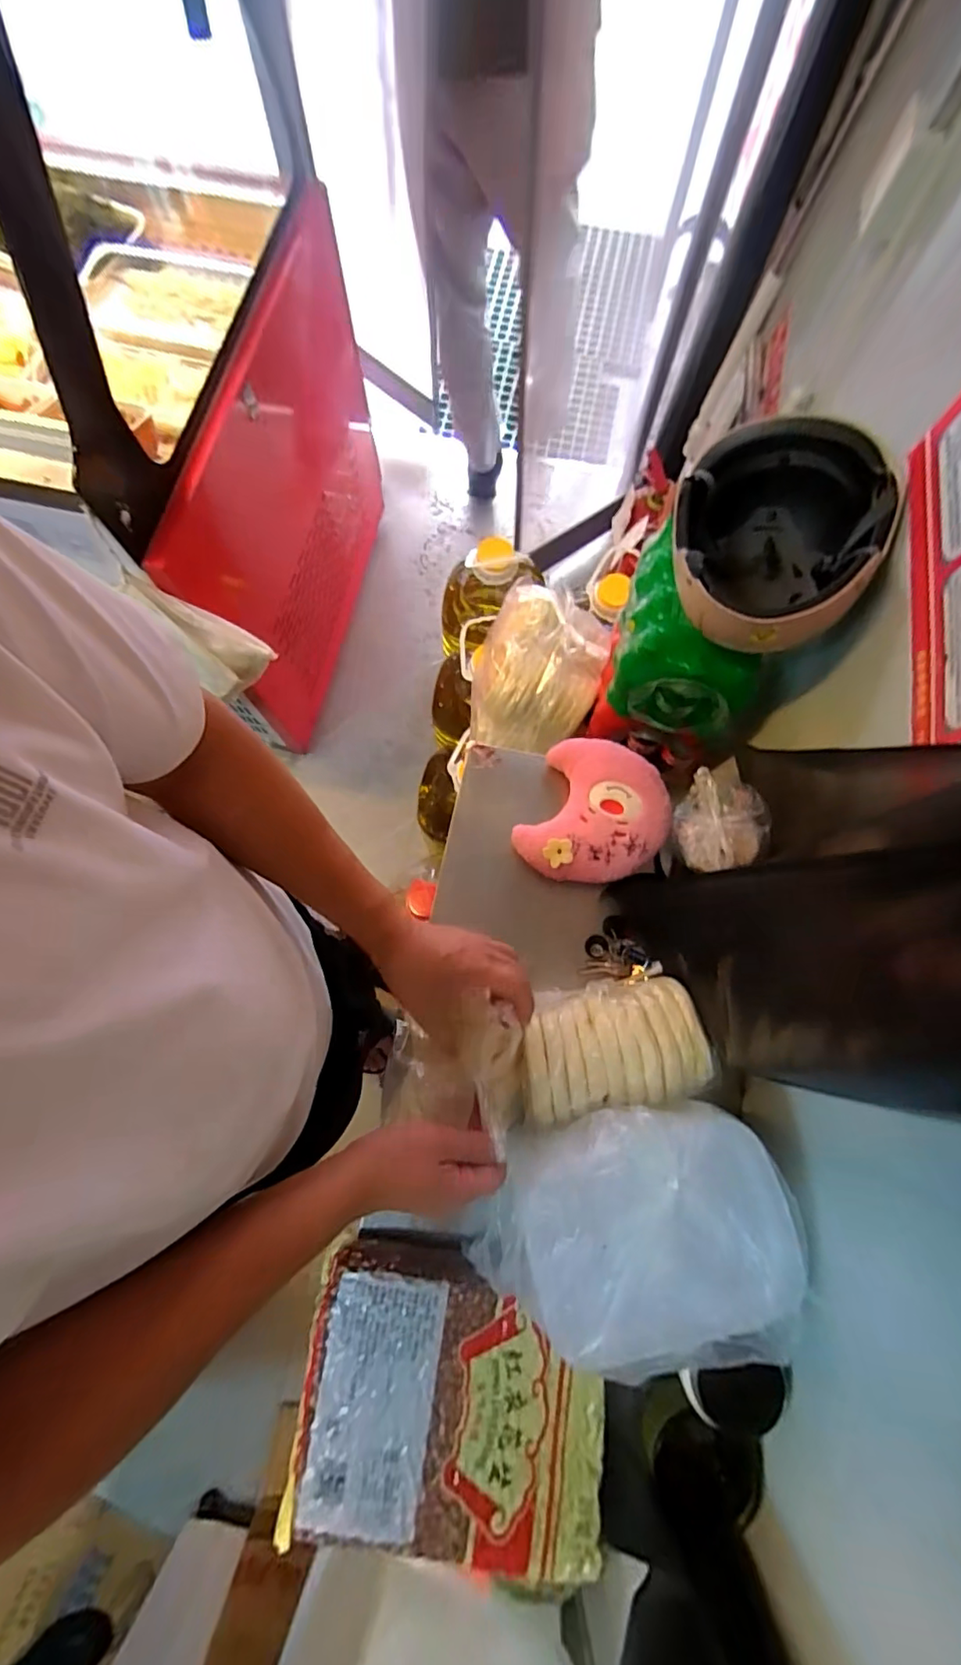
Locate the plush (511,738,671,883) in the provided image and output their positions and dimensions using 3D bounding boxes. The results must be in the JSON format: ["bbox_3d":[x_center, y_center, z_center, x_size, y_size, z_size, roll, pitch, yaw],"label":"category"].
[{"bbox_3d":[0.138,-0.023,0.671,0.155,0.067,0.178,24,78,5],"label":"plush"}]

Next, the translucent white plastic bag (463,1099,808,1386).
[{"bbox_3d":[0.132,0.329,0.464,0.249,0.050,0.182,-11,77,-3],"label":"translucent white plastic bag"}]

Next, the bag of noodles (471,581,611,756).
[{"bbox_3d":[0.097,-0.268,0.931,0.202,0.111,0.261,15,77,4],"label":"bag of noodles"}]

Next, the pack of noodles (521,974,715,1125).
[{"bbox_3d":[0.130,0.212,0.557,0.181,0.056,0.119,-10,77,-2],"label":"pack of noodles"}]

